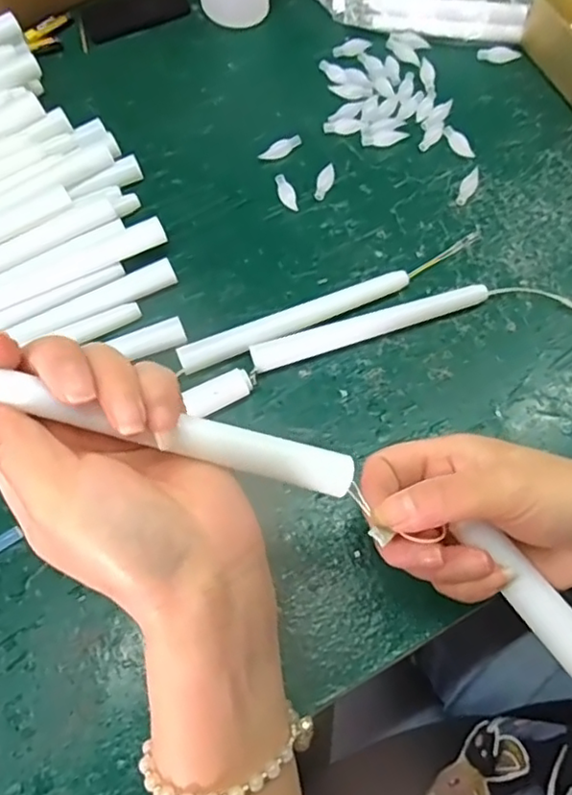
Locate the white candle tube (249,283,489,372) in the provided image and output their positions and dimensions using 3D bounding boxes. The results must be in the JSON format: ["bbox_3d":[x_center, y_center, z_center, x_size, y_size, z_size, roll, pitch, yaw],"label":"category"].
[{"bbox_3d":[0.051,-0.046,0.381,0.149,0.012,0.017,-18,68,-5],"label":"white candle tube"}]

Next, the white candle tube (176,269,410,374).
[{"bbox_3d":[0.006,-0.048,0.383,0.148,0.012,0.016,-22,68,-7],"label":"white candle tube"}]

